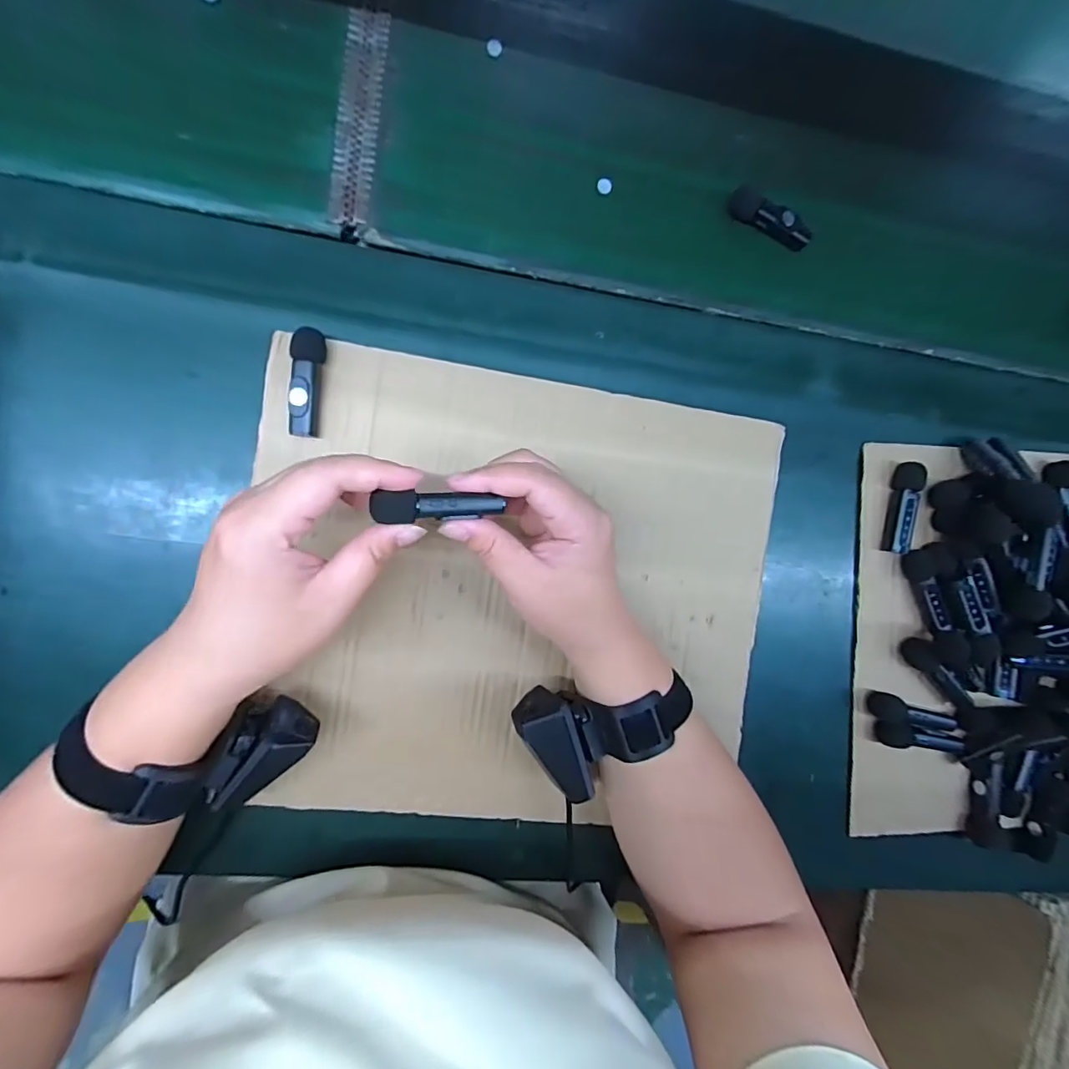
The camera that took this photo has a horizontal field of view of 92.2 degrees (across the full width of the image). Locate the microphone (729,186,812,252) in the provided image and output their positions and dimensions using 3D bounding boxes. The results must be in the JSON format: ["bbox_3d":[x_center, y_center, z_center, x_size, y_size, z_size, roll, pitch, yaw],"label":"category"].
[{"bbox_3d":[0.171,-0.229,0.375,0.064,0.015,0.019,27,84,-7],"label":"microphone"}]

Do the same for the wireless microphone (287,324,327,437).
[{"bbox_3d":[-0.140,-0.093,0.315,0.018,0.016,0.063,6,87,-9],"label":"wireless microphone"}]

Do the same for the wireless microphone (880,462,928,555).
[{"bbox_3d":[0.268,-0.020,0.375,0.016,0.020,0.065,12,86,-9],"label":"wireless microphone"}]

